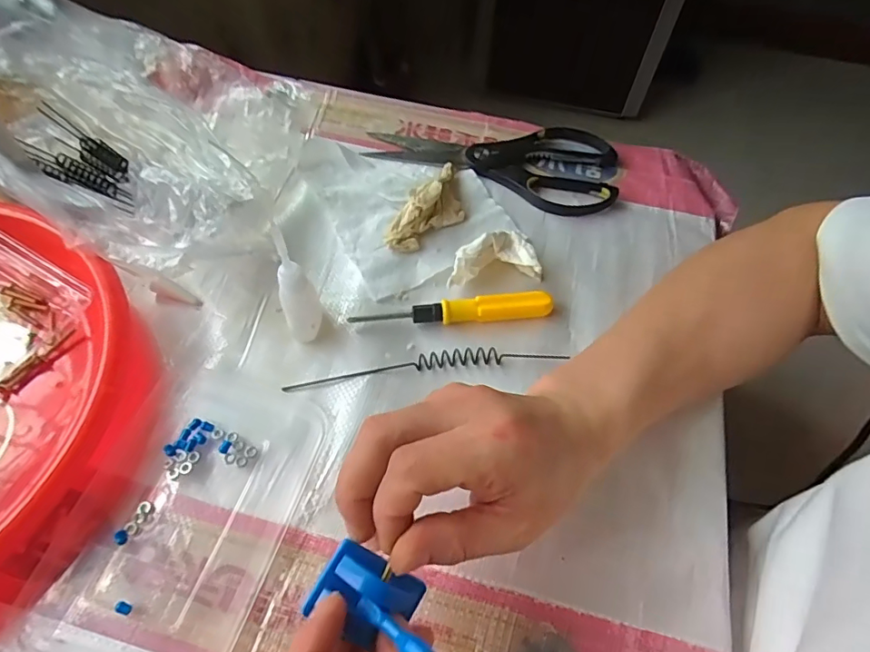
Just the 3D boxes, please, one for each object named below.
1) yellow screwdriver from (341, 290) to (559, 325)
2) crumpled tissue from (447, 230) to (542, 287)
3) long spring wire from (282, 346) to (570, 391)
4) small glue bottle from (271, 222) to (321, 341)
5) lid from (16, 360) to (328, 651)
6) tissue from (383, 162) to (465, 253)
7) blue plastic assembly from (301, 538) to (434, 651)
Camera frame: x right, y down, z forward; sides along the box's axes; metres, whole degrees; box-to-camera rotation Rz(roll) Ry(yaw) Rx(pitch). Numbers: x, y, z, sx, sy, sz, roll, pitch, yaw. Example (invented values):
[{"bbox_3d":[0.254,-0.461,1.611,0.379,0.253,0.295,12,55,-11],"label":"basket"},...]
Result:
[{"bbox_3d":[0.013,-0.011,0.367,0.140,0.016,0.015,-4,58,-5],"label":"yellow screwdriver"},{"bbox_3d":[0.046,-0.053,0.384,0.070,0.034,0.040,0,58,-2],"label":"crumpled tissue"},{"bbox_3d":[-0.006,0.025,0.349,0.187,0.009,0.015,-4,58,-5],"label":"long spring wire"},{"bbox_3d":[-0.088,-0.023,0.329,0.022,0.091,0.022,-17,60,-12],"label":"small glue bottle"},{"bbox_3d":[-0.145,0.106,0.296,0.118,0.009,0.168,16,59,8],"label":"lid"},{"bbox_3d":[0.001,-0.097,0.408,0.041,0.026,0.098,24,60,12],"label":"tissue"},{"bbox_3d":[-0.024,0.111,0.211,0.050,0.027,0.031,19,59,10],"label":"blue plastic assembly"}]

